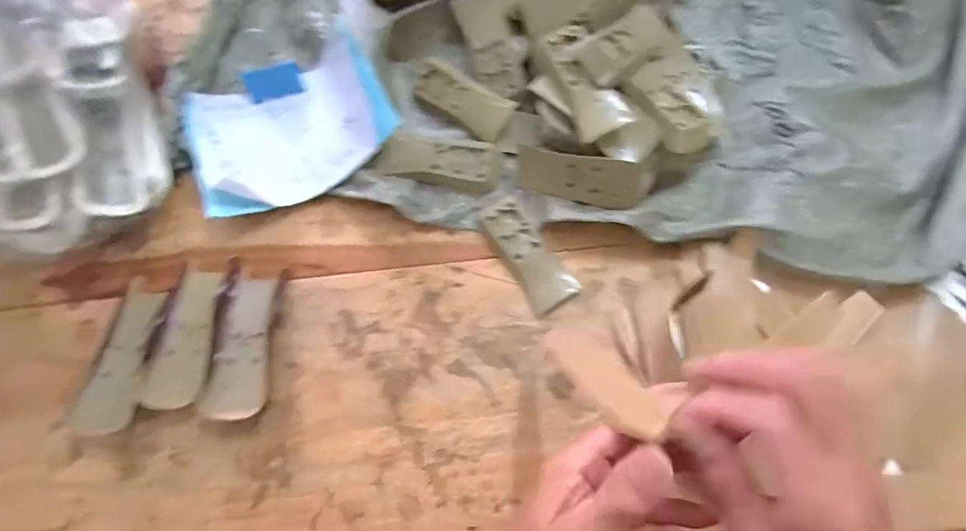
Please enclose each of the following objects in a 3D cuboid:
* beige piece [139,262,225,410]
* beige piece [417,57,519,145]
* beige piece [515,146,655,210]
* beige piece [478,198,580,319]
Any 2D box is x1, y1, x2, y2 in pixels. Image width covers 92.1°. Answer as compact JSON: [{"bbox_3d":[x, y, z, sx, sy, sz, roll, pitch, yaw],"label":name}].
[{"bbox_3d":[-0.235,0.055,0.371,0.047,0.005,0.114,-4,61,8],"label":"beige piece"},{"bbox_3d":[-0.020,-0.151,0.427,0.096,0.013,0.040,35,103,13],"label":"beige piece"},{"bbox_3d":[0.081,-0.076,0.391,0.107,0.040,0.018,14,39,21],"label":"beige piece"},{"bbox_3d":[0.037,-0.008,0.389,0.036,0.020,0.098,-30,74,-8],"label":"beige piece"}]

